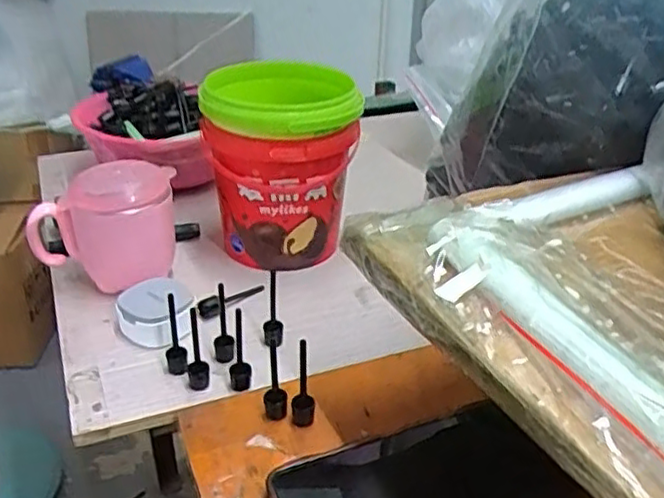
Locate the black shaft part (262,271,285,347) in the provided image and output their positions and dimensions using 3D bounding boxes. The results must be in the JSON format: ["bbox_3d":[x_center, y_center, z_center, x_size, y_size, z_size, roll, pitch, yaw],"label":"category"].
[{"bbox_3d":[-0.044,0.048,0.506,0.016,0.073,0.015,-2,31,-7],"label":"black shaft part"}]

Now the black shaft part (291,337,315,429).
[{"bbox_3d":[-0.018,0.084,0.426,0.015,0.065,0.013,1,30,0],"label":"black shaft part"}]

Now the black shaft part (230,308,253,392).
[{"bbox_3d":[-0.063,0.069,0.459,0.015,0.056,0.015,-8,32,-15],"label":"black shaft part"}]

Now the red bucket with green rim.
[{"bbox_3d":[-0.047,-0.074,0.611,0.129,0.155,0.133,-2,31,-7],"label":"red bucket with green rim"}]

